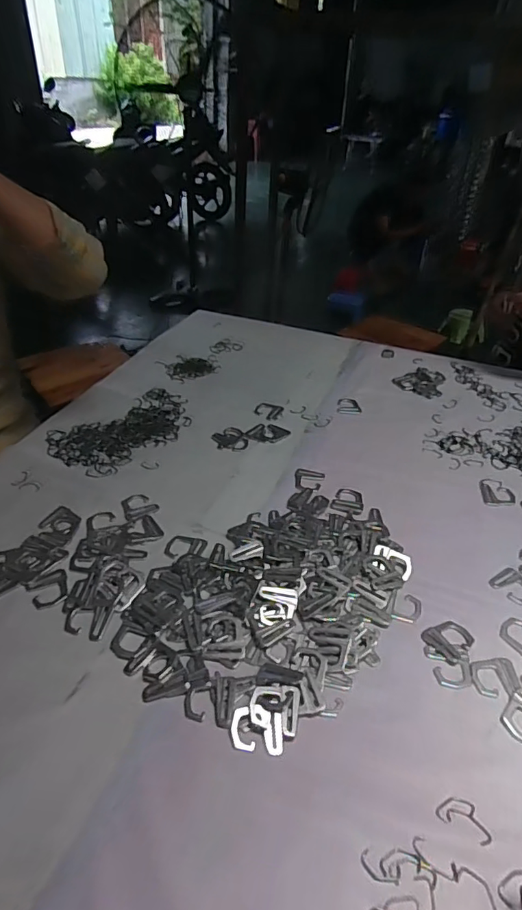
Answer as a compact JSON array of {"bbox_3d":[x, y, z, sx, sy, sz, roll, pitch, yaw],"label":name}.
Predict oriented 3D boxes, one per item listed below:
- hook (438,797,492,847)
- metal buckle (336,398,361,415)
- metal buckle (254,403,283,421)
[{"bbox_3d":[0.180,0.318,0.438,0.045,0.004,0.026,22,40,24],"label":"hook"},{"bbox_3d":[0.177,-0.098,0.996,0.047,0.004,0.056,8,36,6],"label":"metal buckle"},{"bbox_3d":[0.015,-0.087,0.963,0.052,0.004,0.050,13,37,14],"label":"metal buckle"}]

